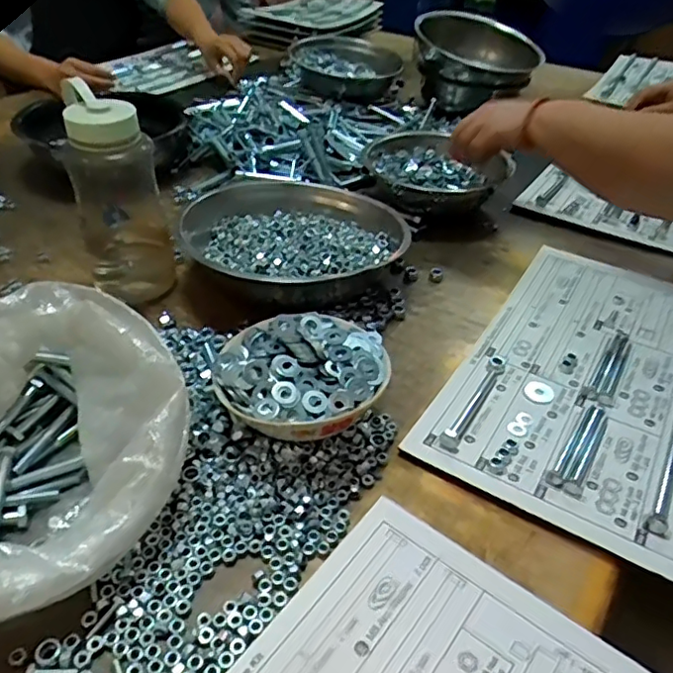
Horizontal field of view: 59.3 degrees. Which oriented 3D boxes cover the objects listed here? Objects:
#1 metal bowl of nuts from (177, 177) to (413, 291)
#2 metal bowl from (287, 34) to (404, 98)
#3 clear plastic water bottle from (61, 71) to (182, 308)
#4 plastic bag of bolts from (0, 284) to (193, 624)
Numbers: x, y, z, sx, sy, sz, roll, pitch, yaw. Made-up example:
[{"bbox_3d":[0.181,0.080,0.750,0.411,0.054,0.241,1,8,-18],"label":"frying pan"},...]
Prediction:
[{"bbox_3d":[-0.041,-0.116,0.690,0.221,0.077,0.202,1,38,-1],"label":"metal bowl of nuts"},{"bbox_3d":[0.017,-0.503,1.105,0.211,0.073,0.191,3,38,1],"label":"metal bowl"},{"bbox_3d":[-0.225,-0.145,0.618,0.085,0.197,0.081,-13,41,-18],"label":"clear plastic water bottle"},{"bbox_3d":[-0.213,0.077,0.414,0.197,0.120,0.234,11,39,11],"label":"plastic bag of bolts"}]

